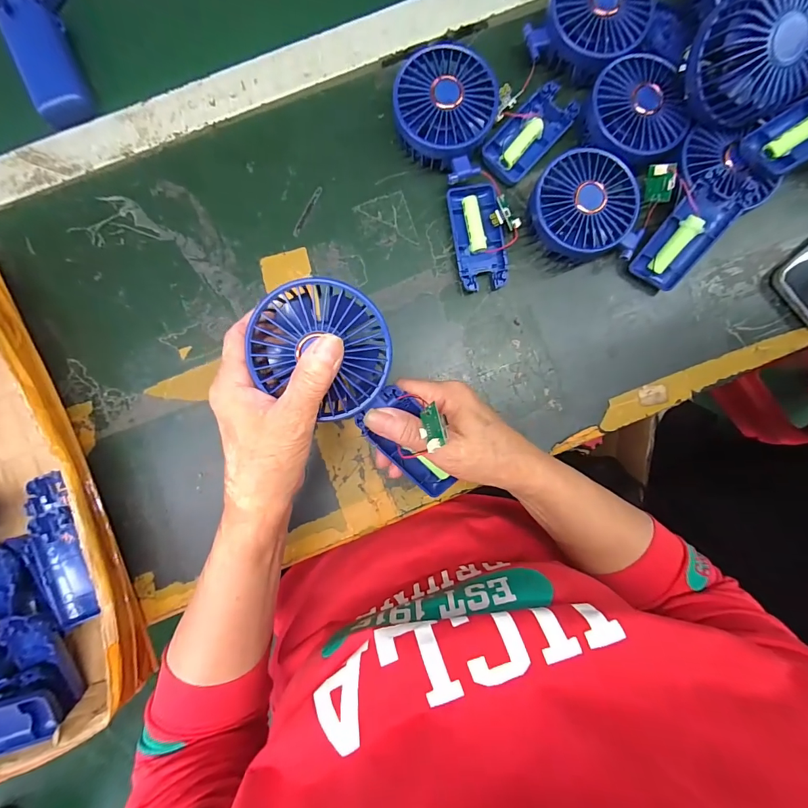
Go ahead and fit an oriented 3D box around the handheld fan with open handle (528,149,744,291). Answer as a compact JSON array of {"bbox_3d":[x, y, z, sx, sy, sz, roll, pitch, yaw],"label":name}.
[{"bbox_3d":[0.187,-0.163,0.331,0.154,0.046,0.095,23,90,-2],"label":"handheld fan with open handle"}]

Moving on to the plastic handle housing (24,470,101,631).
[{"bbox_3d":[-0.298,0.126,0.331,0.025,0.031,0.128,-19,91,-2],"label":"plastic handle housing"}]

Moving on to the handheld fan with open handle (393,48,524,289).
[{"bbox_3d":[0.049,-0.200,0.339,0.087,0.043,0.197,-15,91,-2],"label":"handheld fan with open handle"}]

